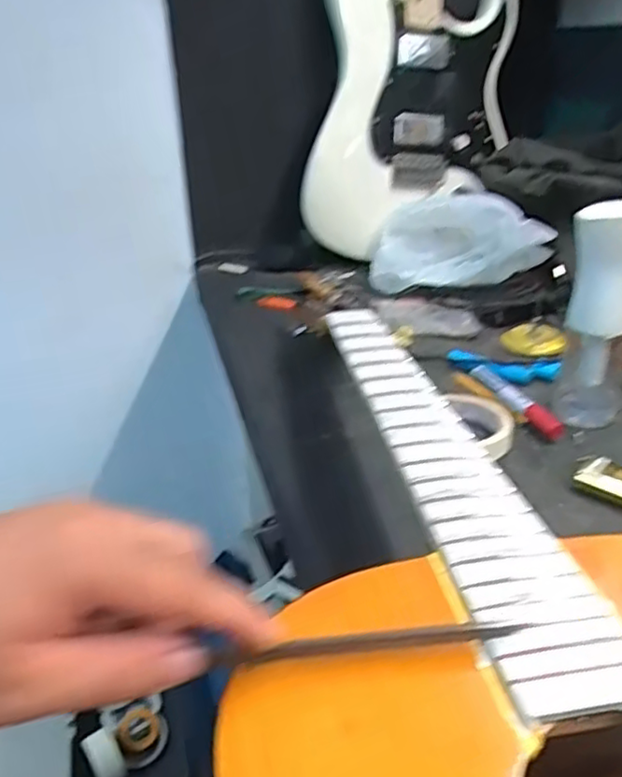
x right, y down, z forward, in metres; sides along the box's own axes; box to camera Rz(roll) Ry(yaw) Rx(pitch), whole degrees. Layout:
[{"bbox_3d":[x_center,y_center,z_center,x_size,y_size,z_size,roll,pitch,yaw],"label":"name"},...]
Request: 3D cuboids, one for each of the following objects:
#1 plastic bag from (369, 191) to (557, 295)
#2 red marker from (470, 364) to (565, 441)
[{"bbox_3d":[0.200,-0.198,0.891,0.231,0.112,0.095,3,29,10],"label":"plastic bag"},{"bbox_3d":[0.194,0.007,0.627,0.019,0.021,0.134,-9,29,-12],"label":"red marker"}]

